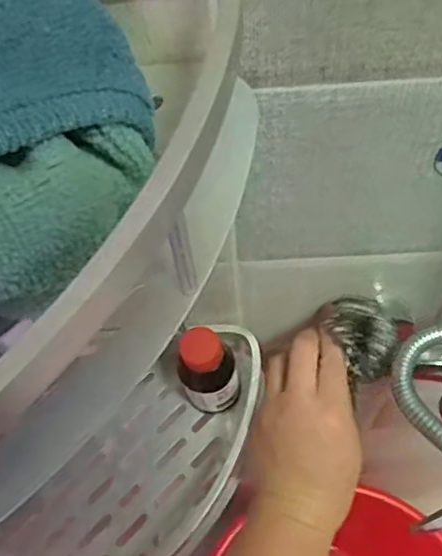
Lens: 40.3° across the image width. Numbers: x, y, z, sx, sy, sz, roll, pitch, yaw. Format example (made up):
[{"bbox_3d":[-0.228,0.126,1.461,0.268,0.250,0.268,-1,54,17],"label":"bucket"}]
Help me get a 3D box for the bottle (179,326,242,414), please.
[{"bbox_3d":[-0.009,0.072,0.452,0.041,0.092,0.034,-15,62,-4],"label":"bottle"}]

